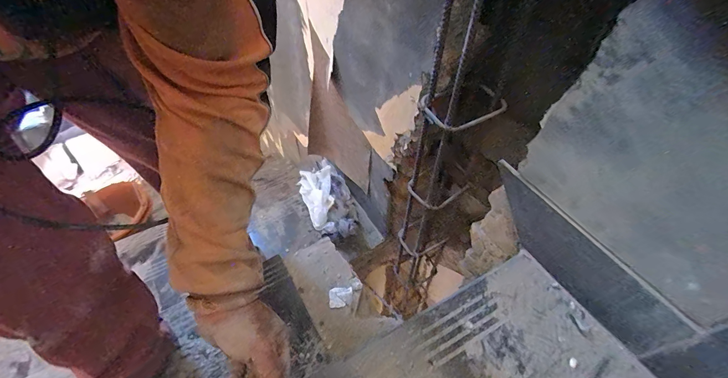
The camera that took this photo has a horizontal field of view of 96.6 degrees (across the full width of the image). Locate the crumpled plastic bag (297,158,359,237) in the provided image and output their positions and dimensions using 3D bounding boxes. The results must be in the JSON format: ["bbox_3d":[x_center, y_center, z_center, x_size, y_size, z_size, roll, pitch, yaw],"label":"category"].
[{"bbox_3d":[-0.112,0.005,0.960,0.137,0.078,0.320,-18,51,-15],"label":"crumpled plastic bag"}]

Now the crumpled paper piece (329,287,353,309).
[{"bbox_3d":[-0.045,0.210,0.628,0.044,0.004,0.038,-4,49,-3],"label":"crumpled paper piece"}]

